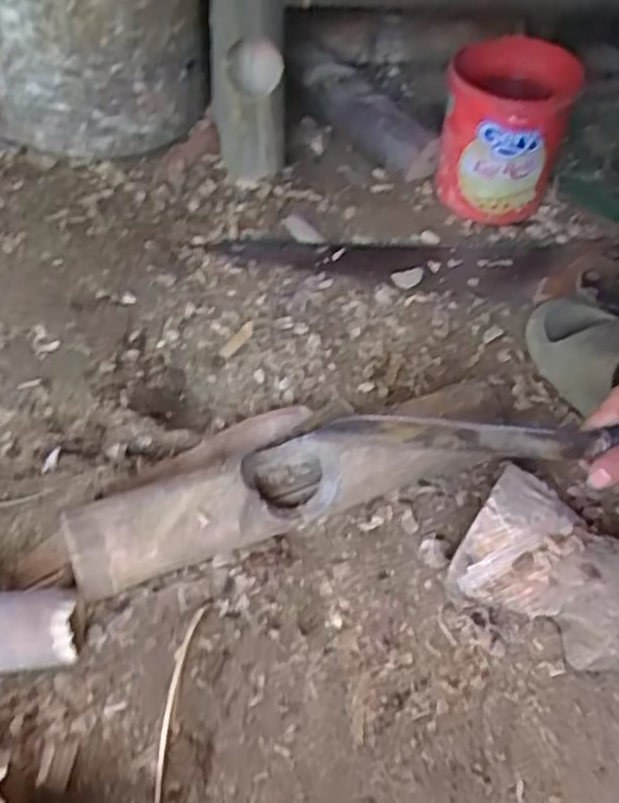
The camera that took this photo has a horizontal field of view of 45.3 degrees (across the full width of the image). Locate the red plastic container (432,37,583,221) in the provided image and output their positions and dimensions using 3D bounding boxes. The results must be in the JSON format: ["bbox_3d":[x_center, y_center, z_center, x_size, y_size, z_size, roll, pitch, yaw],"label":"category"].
[{"bbox_3d":[0.220,-0.306,0.857,0.131,0.163,0.119,15,51,7],"label":"red plastic container"}]

